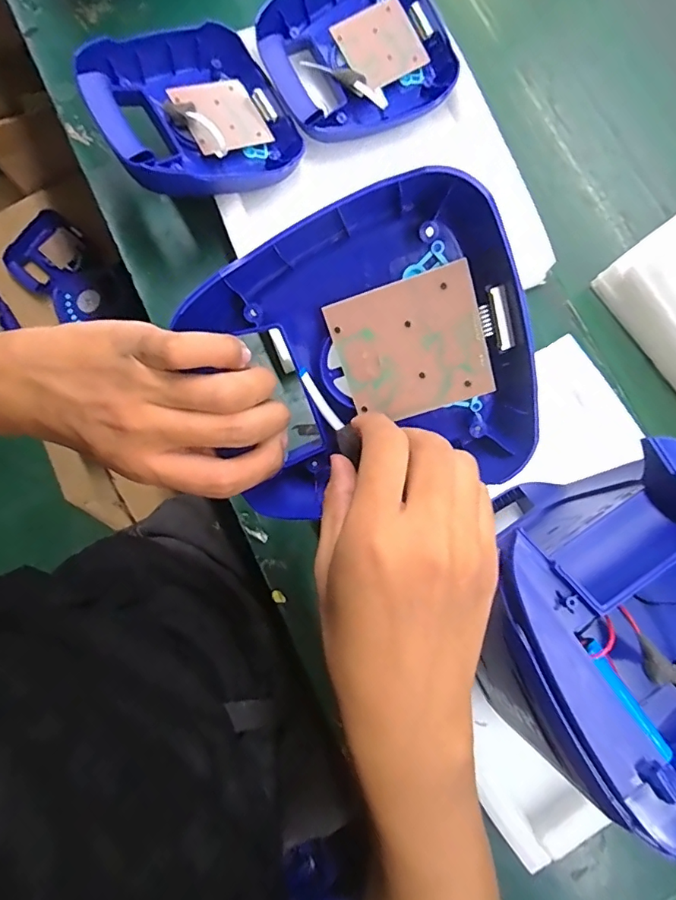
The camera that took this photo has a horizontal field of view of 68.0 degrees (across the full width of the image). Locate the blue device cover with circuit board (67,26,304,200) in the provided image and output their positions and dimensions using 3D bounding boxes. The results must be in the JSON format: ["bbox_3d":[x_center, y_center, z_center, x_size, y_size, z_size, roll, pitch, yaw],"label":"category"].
[{"bbox_3d":[-0.140,-0.316,0.474,0.183,0.039,0.167,-32,90,-29],"label":"blue device cover with circuit board"}]

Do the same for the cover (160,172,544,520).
[{"bbox_3d":[0.016,-0.050,0.278,0.172,0.043,0.164,-16,108,8],"label":"cover"}]

